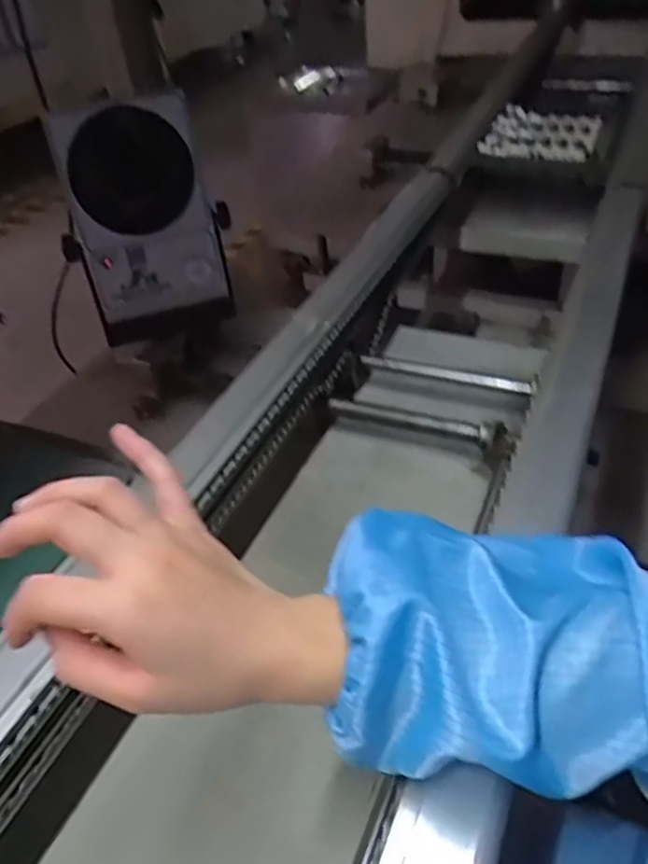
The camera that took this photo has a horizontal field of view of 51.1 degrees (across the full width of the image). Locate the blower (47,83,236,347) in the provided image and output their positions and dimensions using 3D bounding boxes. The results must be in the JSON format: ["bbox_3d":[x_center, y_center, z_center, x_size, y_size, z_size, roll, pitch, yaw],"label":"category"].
[{"bbox_3d":[-0.183,-0.216,0.701,0.155,0.234,0.064,-13,40,-10],"label":"blower"}]

